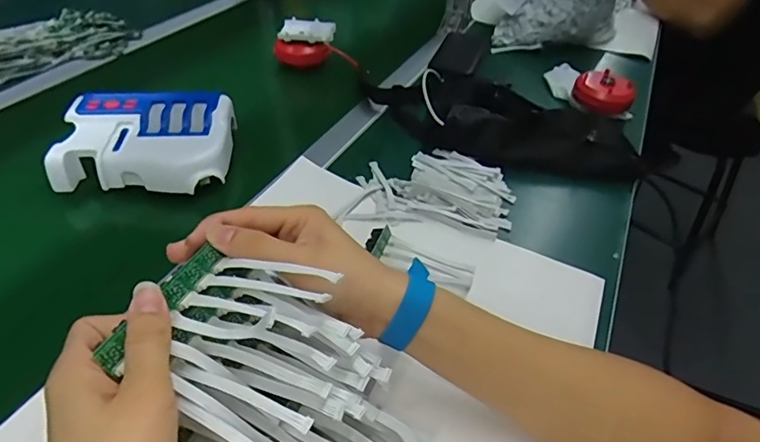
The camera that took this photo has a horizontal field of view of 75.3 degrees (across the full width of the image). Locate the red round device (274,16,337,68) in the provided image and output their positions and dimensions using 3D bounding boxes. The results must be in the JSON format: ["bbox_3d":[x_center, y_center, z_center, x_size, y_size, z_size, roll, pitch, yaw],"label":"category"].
[{"bbox_3d":[-0.127,-0.306,0.849,0.098,0.061,0.074,6,41,0],"label":"red round device"}]

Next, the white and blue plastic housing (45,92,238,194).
[{"bbox_3d":[-0.272,-0.093,0.583,0.182,0.064,0.134,-1,42,-7],"label":"white and blue plastic housing"}]

